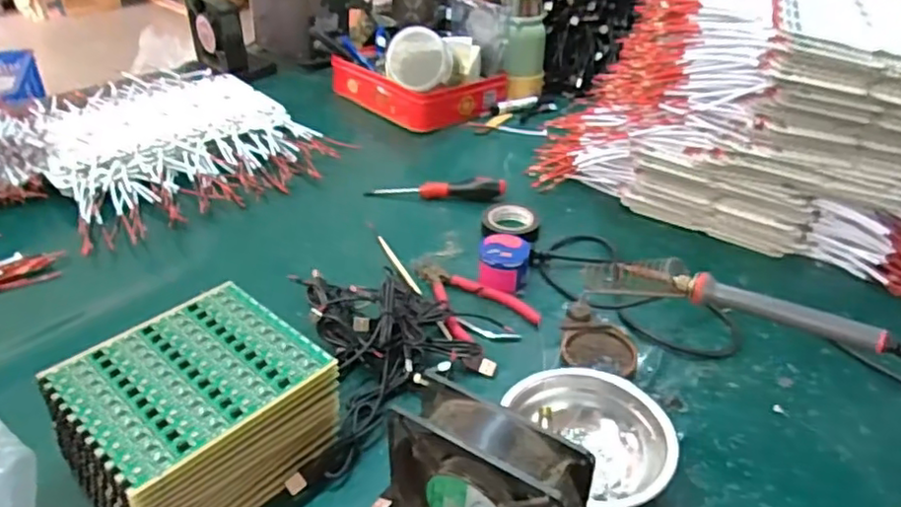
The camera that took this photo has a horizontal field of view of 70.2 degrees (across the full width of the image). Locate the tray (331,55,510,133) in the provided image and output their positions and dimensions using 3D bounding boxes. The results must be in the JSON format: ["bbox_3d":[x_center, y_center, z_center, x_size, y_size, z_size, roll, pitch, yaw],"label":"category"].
[{"bbox_3d":[-0.054,-0.282,1.062,0.185,0.061,0.241,-26,44,-36],"label":"tray"}]

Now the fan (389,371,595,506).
[{"bbox_3d":[0.021,0.150,0.403,0.125,0.117,0.048,19,36,29],"label":"fan"}]

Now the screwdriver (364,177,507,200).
[{"bbox_3d":[-0.019,-0.084,0.828,0.178,0.020,0.025,3,34,0],"label":"screwdriver"}]

